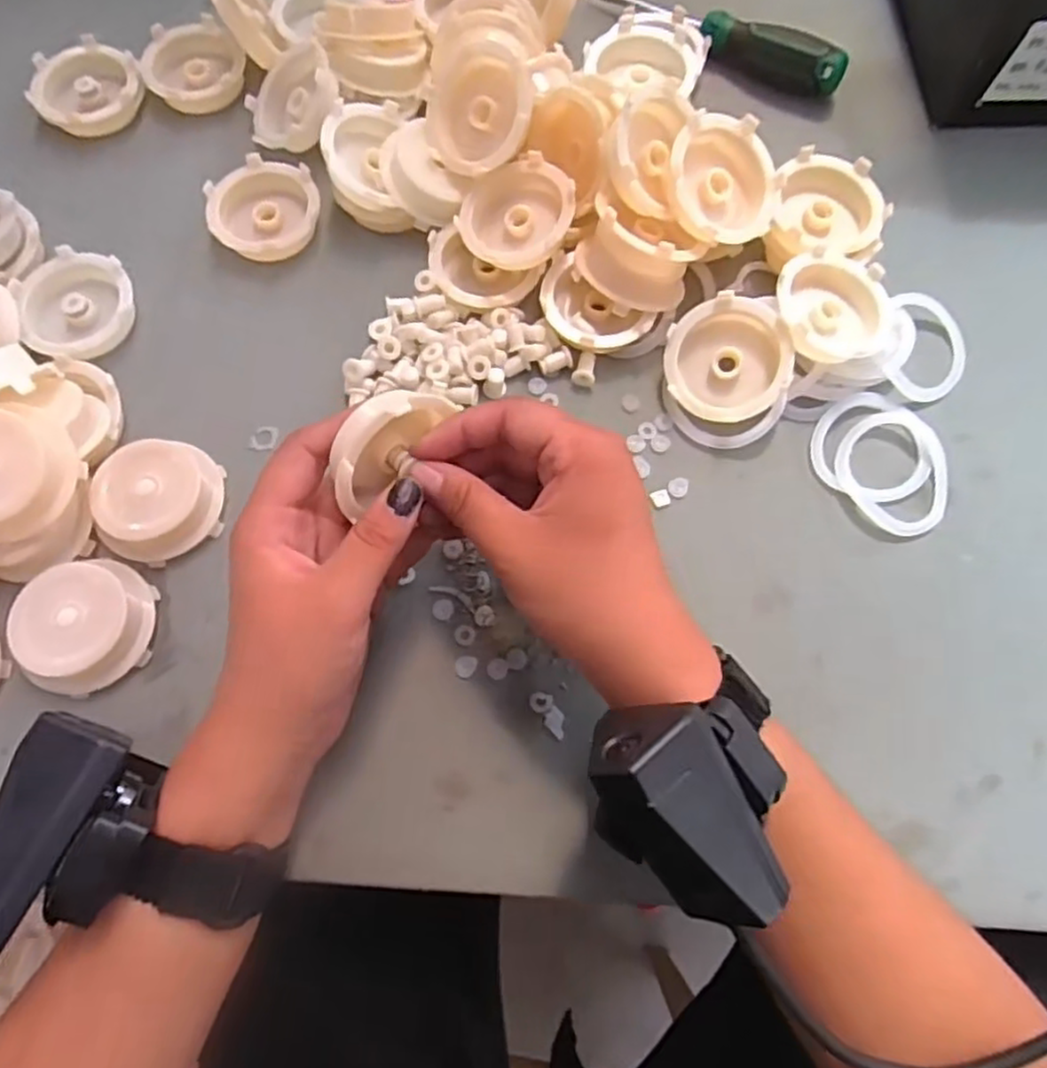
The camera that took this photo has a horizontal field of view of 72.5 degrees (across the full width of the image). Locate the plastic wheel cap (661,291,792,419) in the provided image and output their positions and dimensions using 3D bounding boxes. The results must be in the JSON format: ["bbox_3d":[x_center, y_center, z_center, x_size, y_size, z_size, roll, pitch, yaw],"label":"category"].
[{"bbox_3d":[0.098,-0.083,0.346,0.057,0.019,0.057,34,95,14],"label":"plastic wheel cap"}]

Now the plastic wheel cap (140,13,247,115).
[{"bbox_3d":[-0.193,-0.276,0.420,0.057,0.017,0.056,0,73,0],"label":"plastic wheel cap"}]

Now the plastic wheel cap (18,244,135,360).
[{"bbox_3d":[-0.227,-0.116,0.366,0.055,0.020,0.057,0,73,0],"label":"plastic wheel cap"}]

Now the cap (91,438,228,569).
[{"bbox_3d":[-0.164,-0.015,0.326,0.054,0.023,0.052,0,73,0],"label":"cap"}]

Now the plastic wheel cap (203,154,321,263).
[{"bbox_3d":[-0.140,-0.174,0.387,0.057,0.017,0.055,0,73,0],"label":"plastic wheel cap"}]

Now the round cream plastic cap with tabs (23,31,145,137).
[{"bbox_3d":[-0.252,-0.258,0.413,0.060,0.015,0.057,0,73,0],"label":"round cream plastic cap with tabs"}]

